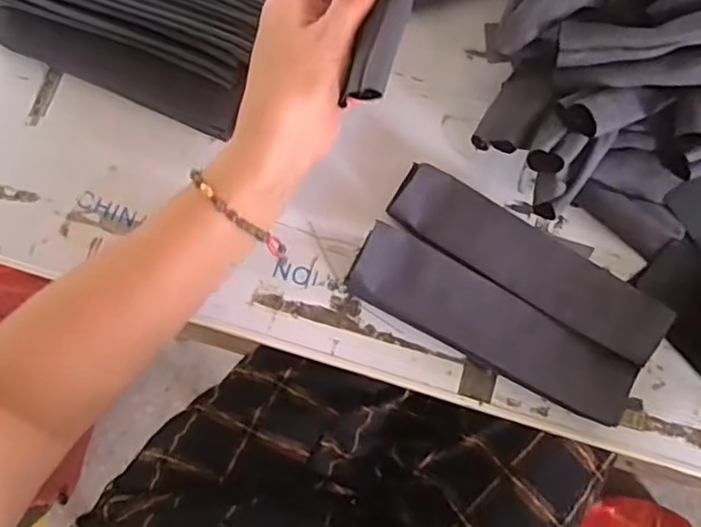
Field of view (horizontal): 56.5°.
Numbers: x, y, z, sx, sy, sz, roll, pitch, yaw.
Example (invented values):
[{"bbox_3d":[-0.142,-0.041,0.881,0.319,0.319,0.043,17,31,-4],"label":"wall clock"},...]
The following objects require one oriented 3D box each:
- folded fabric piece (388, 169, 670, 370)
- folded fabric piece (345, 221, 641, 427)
[{"bbox_3d":[0.113,-0.001,0.424,0.185,0.028,0.044,33,80,7],"label":"folded fabric piece"},{"bbox_3d":[0.088,0.039,0.417,0.186,0.026,0.047,28,79,6],"label":"folded fabric piece"}]

